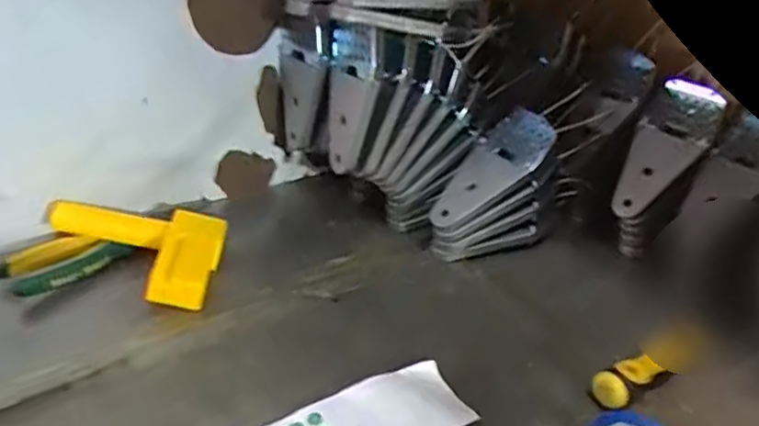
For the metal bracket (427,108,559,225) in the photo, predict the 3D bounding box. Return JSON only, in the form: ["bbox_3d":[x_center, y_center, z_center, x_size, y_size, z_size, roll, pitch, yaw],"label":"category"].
[{"bbox_3d":[0.105,-0.042,0.593,0.144,0.011,0.063,-45,49,-5],"label":"metal bracket"}]

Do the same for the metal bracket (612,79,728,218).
[{"bbox_3d":[0.275,-0.061,0.607,0.064,0.141,0.016,33,5,37],"label":"metal bracket"}]

